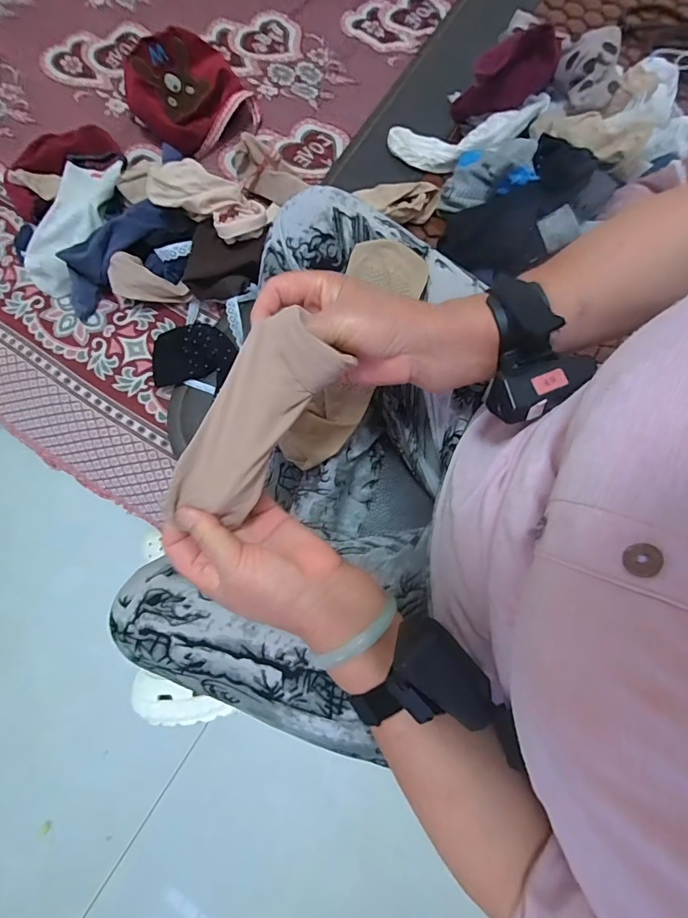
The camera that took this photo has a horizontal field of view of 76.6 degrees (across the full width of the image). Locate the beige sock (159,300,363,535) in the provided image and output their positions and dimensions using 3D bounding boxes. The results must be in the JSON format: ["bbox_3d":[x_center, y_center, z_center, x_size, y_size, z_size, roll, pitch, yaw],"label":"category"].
[{"bbox_3d":[-0.065,-0.025,0.301,0.065,0.021,0.150,33,95,8],"label":"beige sock"}]

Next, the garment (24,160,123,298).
[{"bbox_3d":[-0.332,-0.292,0.545,0.072,0.056,0.178,17,75,4],"label":"garment"}]

